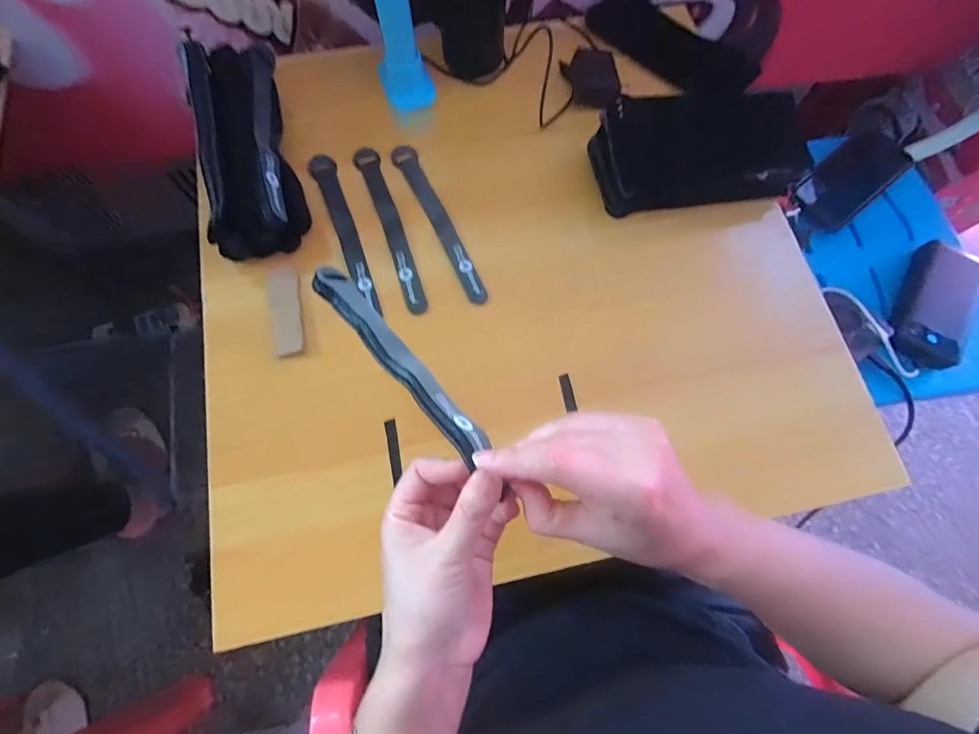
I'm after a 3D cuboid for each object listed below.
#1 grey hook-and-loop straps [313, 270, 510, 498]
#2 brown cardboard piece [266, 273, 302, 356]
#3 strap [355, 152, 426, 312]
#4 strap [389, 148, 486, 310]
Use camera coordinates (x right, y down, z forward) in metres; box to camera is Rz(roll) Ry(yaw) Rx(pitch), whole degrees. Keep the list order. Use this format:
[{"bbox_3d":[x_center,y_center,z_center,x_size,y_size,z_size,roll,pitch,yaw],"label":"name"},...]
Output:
[{"bbox_3d":[-0.060,-0.008,0.278,0.022,0.015,0.172,-39,66,-13],"label":"grey hook-and-loop straps"},{"bbox_3d":[-0.193,-0.052,0.415,0.026,0.004,0.081,-7,76,-16],"label":"brown cardboard piece"},{"bbox_3d":[-0.100,-0.142,0.439,0.023,0.004,0.199,-18,75,-6],"label":"strap"},{"bbox_3d":[-0.052,-0.150,0.442,0.023,0.004,0.203,-23,73,-8],"label":"strap"}]

